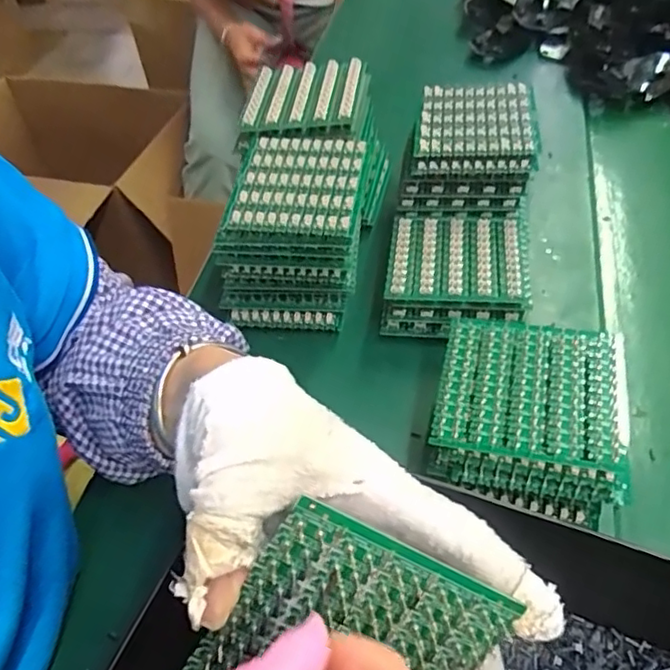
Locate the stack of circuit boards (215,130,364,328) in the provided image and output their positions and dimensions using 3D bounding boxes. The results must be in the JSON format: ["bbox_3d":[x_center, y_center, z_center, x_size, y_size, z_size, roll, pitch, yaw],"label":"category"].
[{"bbox_3d":[-0.026,-0.069,0.413,0.090,0.089,0.093,3,50,8],"label":"stack of circuit boards"}]

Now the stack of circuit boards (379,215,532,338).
[{"bbox_3d":[0.082,-0.039,0.411,0.091,0.042,0.094,6,50,9],"label":"stack of circuit boards"}]

